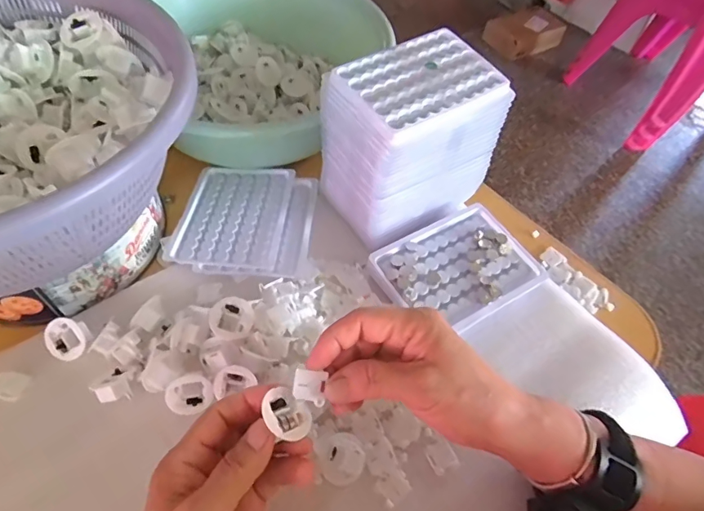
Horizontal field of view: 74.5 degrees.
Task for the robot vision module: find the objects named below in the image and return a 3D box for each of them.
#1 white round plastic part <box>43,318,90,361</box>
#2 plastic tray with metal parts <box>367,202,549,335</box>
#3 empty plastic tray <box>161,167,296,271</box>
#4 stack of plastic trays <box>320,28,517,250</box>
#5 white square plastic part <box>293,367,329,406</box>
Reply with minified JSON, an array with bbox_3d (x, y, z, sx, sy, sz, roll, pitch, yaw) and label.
[{"bbox_3d":[-0.220,0.063,0.358,0.032,0.011,0.032,-3,97,5],"label":"white round plastic part"},{"bbox_3d":[0.092,0.011,0.406,0.127,0.014,0.097,-28,63,-21],"label":"plastic tray with metal parts"},{"bbox_3d":[-0.112,-0.039,0.438,0.100,0.016,0.122,6,56,-1],"label":"empty plastic tray"},{"bbox_3d":[0.051,-0.101,0.414,0.138,0.130,0.094,-27,62,-20],"label":"stack of plastic trays"},{"bbox_3d":[-0.025,0.079,0.276,0.018,0.004,0.020,9,77,-13],"label":"white square plastic part"}]

